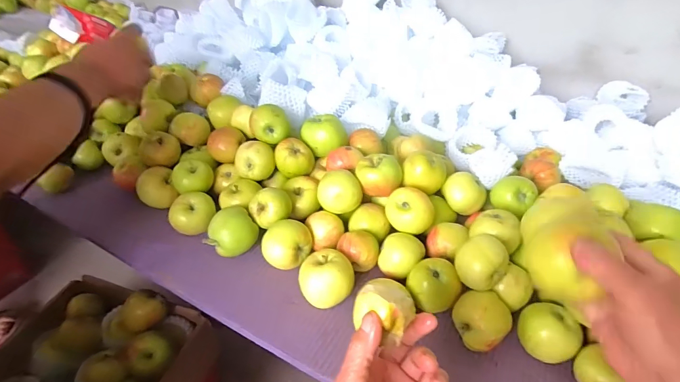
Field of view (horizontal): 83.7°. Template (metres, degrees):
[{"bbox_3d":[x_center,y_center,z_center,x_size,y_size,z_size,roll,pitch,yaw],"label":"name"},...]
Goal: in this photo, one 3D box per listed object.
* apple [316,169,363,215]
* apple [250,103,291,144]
[{"bbox_3d":[0.001,-0.002,0.548,0.061,0.050,0.065,3,39,1],"label":"apple"},{"bbox_3d":[-0.110,-0.106,0.600,0.062,0.053,0.046,-6,39,-10],"label":"apple"}]

